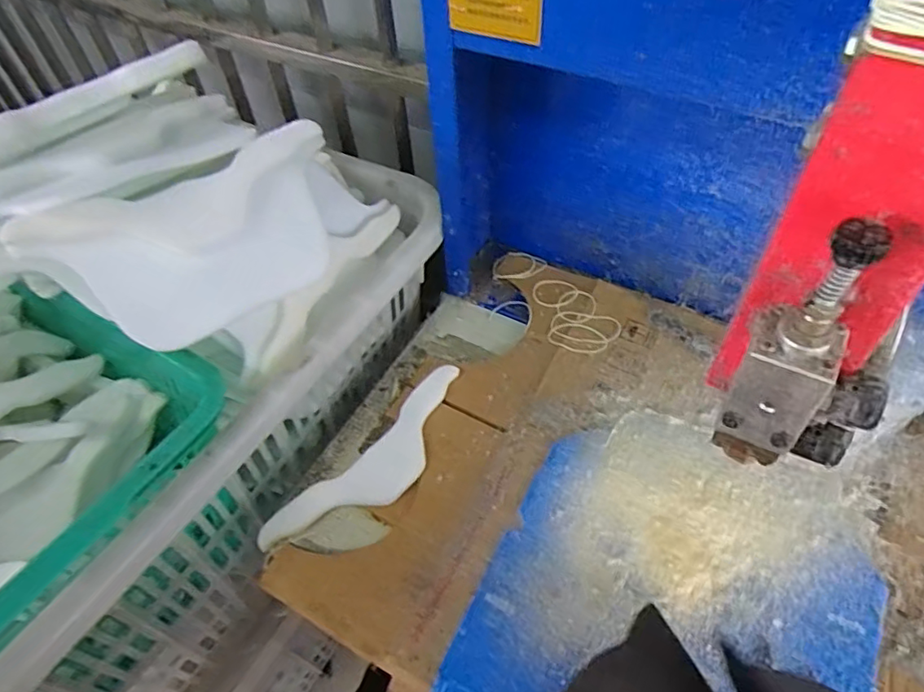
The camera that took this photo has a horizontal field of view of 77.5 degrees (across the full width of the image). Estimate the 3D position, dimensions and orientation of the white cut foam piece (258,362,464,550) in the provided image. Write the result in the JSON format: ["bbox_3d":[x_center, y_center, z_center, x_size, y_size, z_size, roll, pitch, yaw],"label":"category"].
[{"bbox_3d":[-0.079,0.117,0.565,0.070,0.012,0.247,38,66,22],"label":"white cut foam piece"}]

